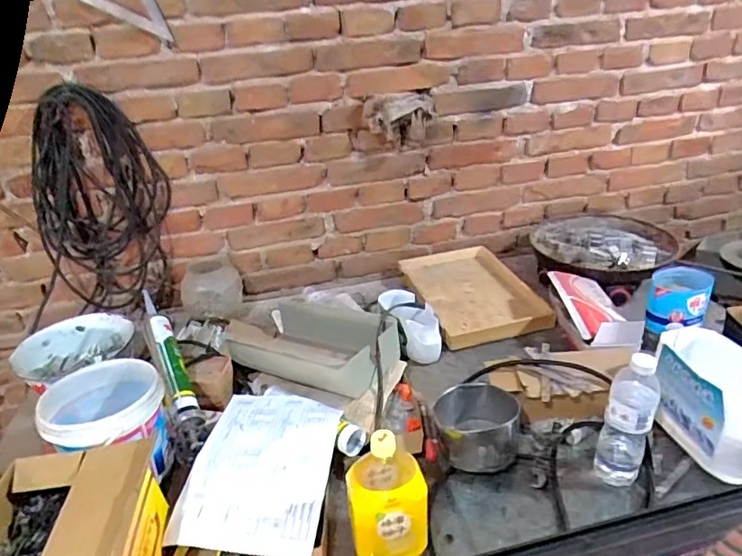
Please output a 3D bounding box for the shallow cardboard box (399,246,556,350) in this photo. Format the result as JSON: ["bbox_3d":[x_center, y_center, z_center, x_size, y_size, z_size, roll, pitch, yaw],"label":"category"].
[{"bbox_3d":[0.252,0.035,1.291,0.271,0.046,0.406,-9,26,-7],"label":"shallow cardboard box"}]

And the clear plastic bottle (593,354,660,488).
[{"bbox_3d":[0.368,0.203,0.740,0.064,0.217,0.054,7,28,24],"label":"clear plastic bottle"}]

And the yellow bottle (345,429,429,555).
[{"bbox_3d":[0.019,0.275,0.677,0.092,0.187,0.092,-9,26,-9],"label":"yellow bottle"}]

